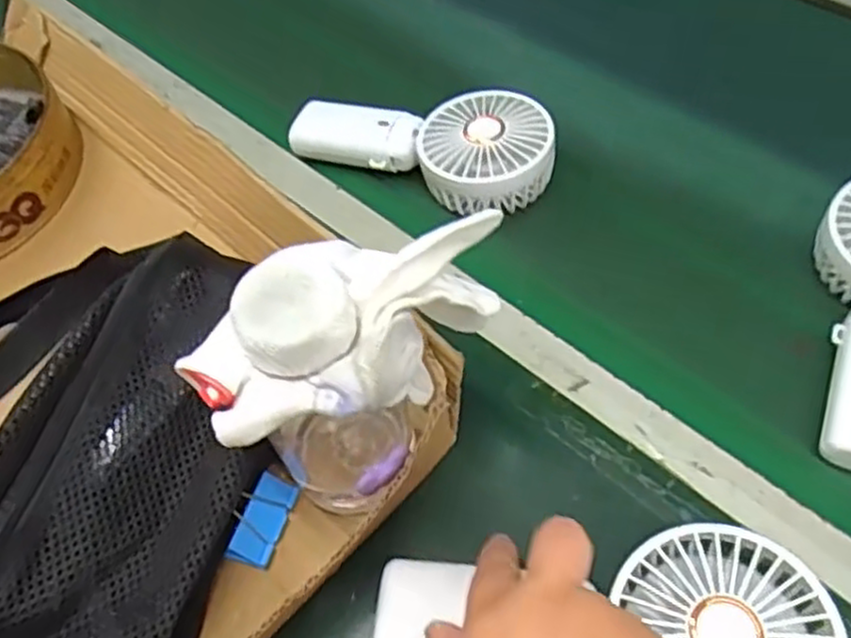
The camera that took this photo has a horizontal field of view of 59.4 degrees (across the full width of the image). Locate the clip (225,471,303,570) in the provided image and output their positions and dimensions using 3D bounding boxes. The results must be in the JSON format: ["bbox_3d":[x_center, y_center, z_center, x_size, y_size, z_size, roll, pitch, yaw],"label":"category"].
[{"bbox_3d":[-0.079,0.097,0.363,0.023,0.015,0.043,15,57,14],"label":"clip"}]

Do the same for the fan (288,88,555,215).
[{"bbox_3d":[-0.001,-0.121,0.513,0.177,0.049,0.083,21,59,18],"label":"fan"}]

